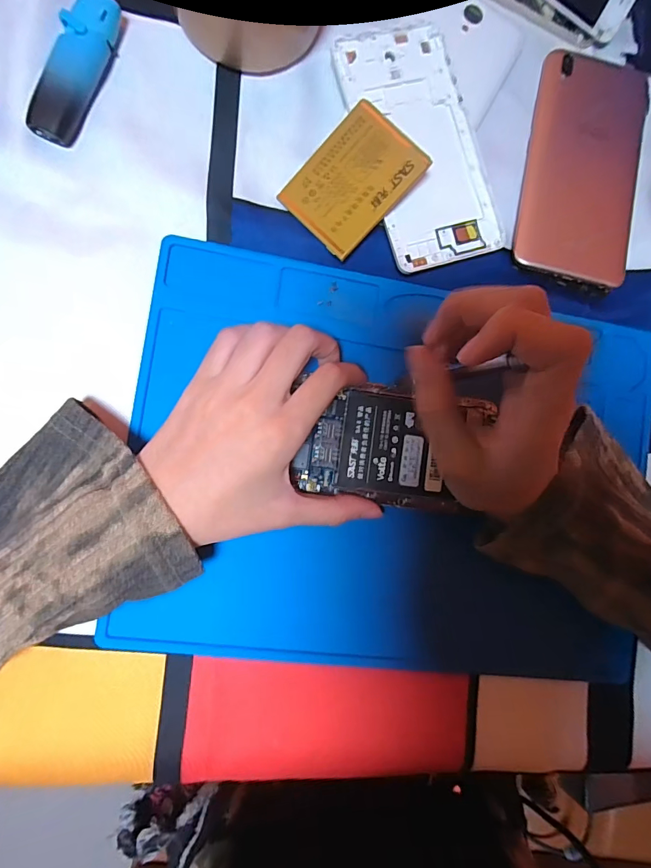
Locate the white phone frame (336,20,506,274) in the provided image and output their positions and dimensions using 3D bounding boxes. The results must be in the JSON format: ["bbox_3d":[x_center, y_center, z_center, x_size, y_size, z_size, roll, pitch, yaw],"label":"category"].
[{"bbox_3d":[0.057,-0.173,0.254,0.071,0.011,0.142,-17,91,-8],"label":"white phone frame"}]

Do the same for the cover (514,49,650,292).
[{"bbox_3d":[0.170,-0.175,0.269,0.075,0.011,0.159,11,87,-8],"label":"cover"}]

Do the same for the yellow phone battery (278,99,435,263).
[{"bbox_3d":[0.016,-0.146,0.240,0.074,0.004,0.054,-45,88,7],"label":"yellow phone battery"}]

